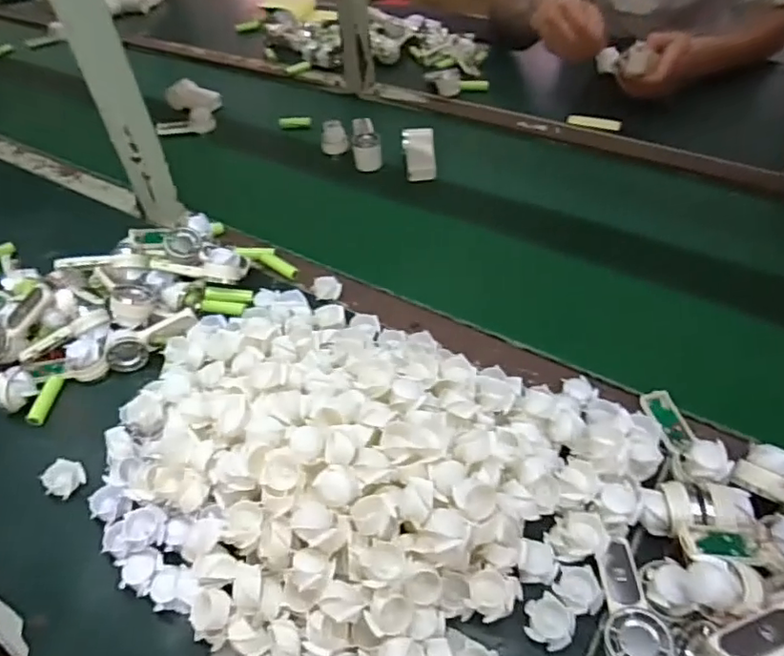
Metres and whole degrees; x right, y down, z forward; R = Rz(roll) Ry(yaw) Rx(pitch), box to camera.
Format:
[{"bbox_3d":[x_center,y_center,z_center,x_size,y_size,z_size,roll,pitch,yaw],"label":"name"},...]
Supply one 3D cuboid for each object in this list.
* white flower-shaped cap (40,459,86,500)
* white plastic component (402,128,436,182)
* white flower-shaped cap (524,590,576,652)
[{"bbox_3d":[-0.278,0.128,0.493,0.028,0.019,0.030,-3,46,3],"label":"white flower-shaped cap"},{"bbox_3d":[0.039,-0.248,0.823,0.044,0.018,0.095,-5,62,0],"label":"white plastic component"},{"bbox_3d":[0.105,0.197,0.388,0.032,0.014,0.029,18,51,21],"label":"white flower-shaped cap"}]

